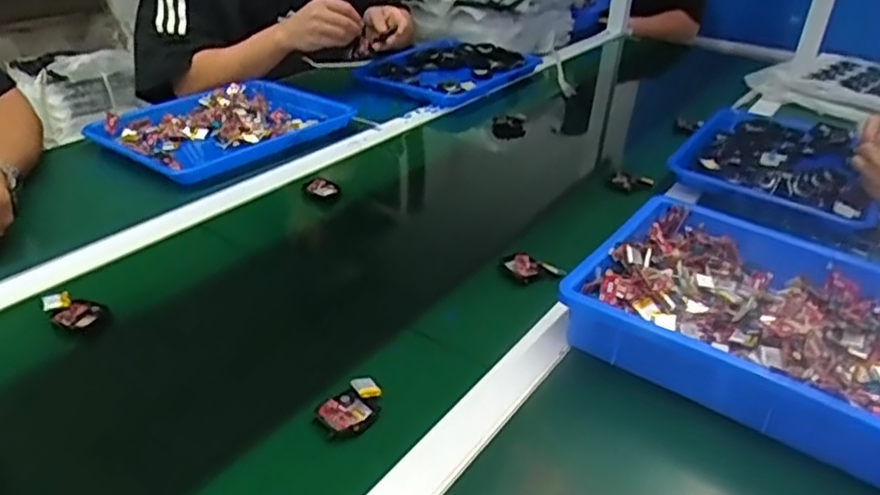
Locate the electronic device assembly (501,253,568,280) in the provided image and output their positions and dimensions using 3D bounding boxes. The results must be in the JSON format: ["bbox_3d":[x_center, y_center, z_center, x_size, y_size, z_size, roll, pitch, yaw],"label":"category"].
[{"bbox_3d":[0.099,0.022,0.715,0.062,0.015,0.028,15,33,17],"label":"electronic device assembly"}]

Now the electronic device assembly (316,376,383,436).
[{"bbox_3d":[-0.067,0.125,0.525,0.041,0.010,0.055,29,39,35],"label":"electronic device assembly"}]

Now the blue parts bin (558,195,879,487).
[{"bbox_3d":[0.318,0.080,0.590,0.362,0.075,0.241,23,36,29],"label":"blue parts bin"}]

